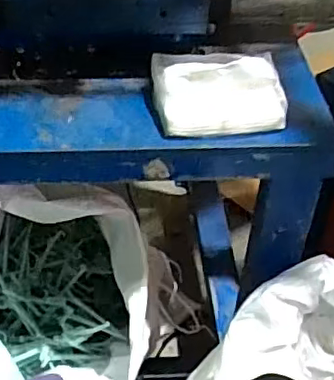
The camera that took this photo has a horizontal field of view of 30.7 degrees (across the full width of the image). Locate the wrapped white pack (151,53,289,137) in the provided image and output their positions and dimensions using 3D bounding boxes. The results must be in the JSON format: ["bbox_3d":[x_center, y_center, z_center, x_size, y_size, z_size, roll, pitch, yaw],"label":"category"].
[{"bbox_3d":[0.052,-0.100,0.593,0.125,0.050,0.084,-3,46,-7],"label":"wrapped white pack"}]

